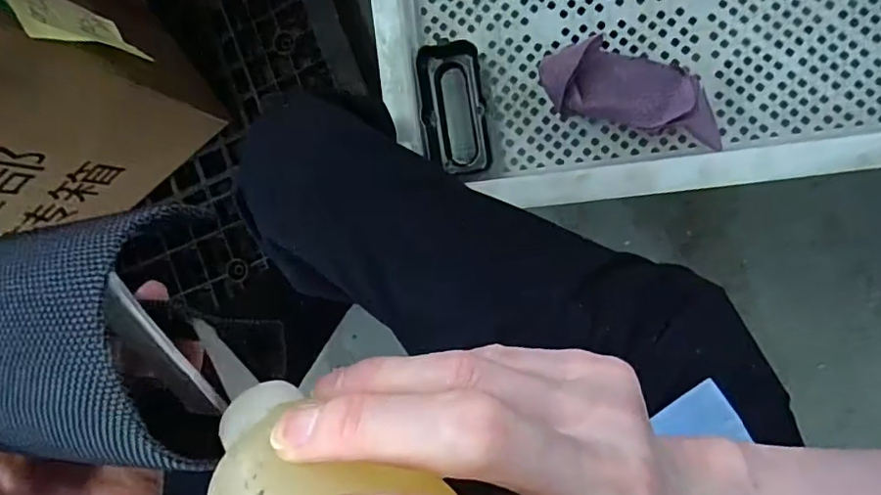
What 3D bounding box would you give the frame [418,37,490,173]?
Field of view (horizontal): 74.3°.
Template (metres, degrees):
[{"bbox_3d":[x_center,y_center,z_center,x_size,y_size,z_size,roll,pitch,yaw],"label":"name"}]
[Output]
[{"bbox_3d":[0.011,-0.113,0.477,0.050,0.029,0.102,-6,90,10],"label":"frame"}]

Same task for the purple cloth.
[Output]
[{"bbox_3d":[0.149,-0.125,0.455,0.139,0.033,0.063,15,93,9],"label":"purple cloth"}]

